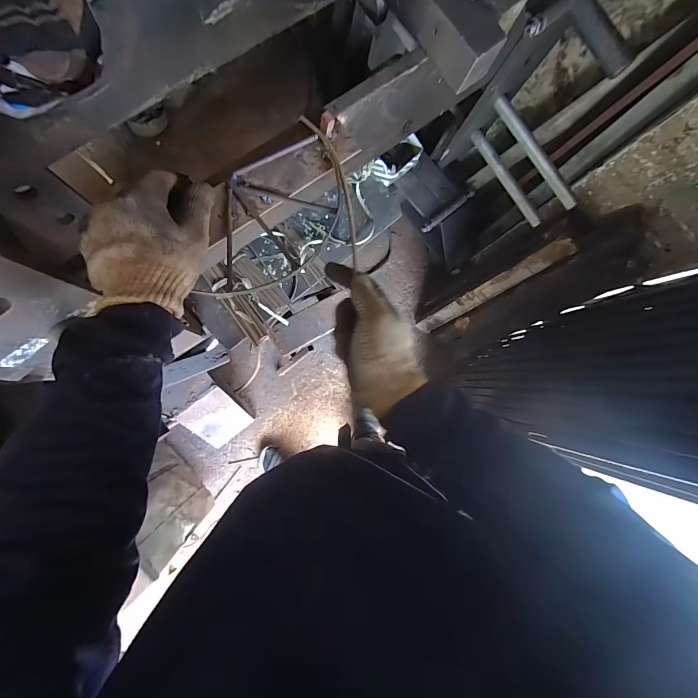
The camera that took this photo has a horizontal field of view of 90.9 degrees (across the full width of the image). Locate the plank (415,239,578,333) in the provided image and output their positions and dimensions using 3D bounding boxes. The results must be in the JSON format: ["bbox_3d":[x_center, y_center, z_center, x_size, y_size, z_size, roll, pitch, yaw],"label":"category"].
[{"bbox_3d":[0.423,-0.172,1.100,0.032,0.612,0.058,-38,91,-30],"label":"plank"}]

